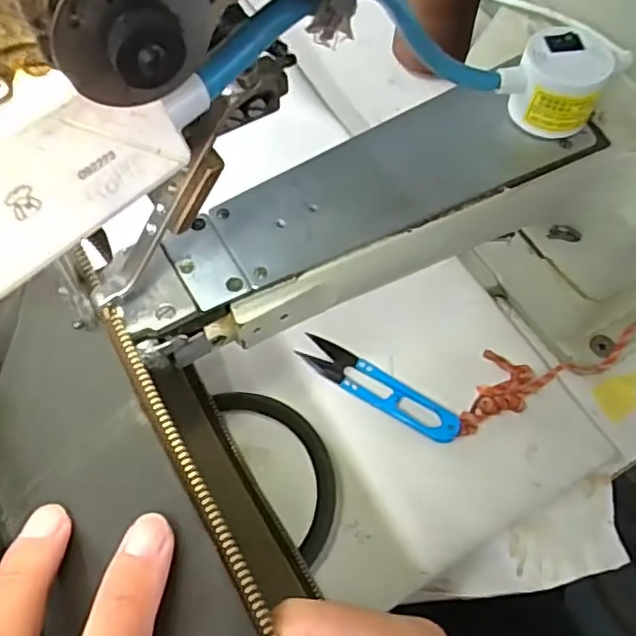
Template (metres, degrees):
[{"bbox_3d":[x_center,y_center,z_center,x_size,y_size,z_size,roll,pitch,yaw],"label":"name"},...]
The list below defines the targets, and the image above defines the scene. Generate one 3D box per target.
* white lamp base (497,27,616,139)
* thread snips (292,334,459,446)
[{"bbox_3d":[0.102,-0.101,0.281,0.039,0.034,0.039,-1,61,1],"label":"white lamp base"},{"bbox_3d":[0.034,0.039,0.368,0.100,0.006,0.022,30,66,17],"label":"thread snips"}]

